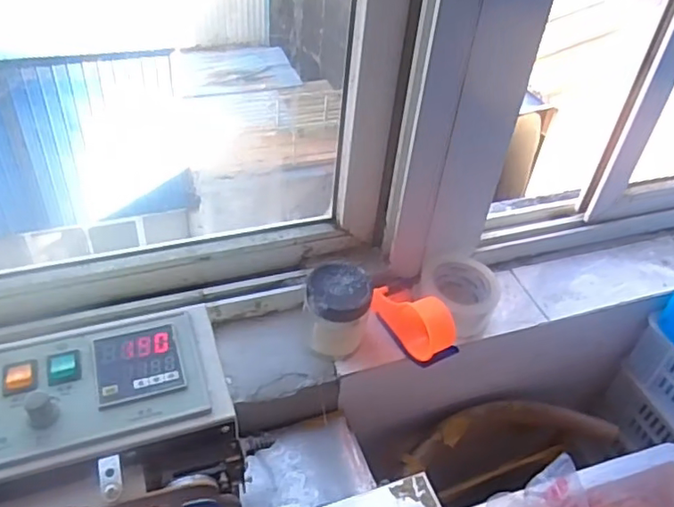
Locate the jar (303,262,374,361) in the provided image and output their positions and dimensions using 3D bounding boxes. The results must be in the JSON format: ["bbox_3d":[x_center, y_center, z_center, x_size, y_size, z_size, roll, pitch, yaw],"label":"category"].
[{"bbox_3d":[-0.001,0.079,0.768,0.081,0.107,0.078,3,43,-3],"label":"jar"}]

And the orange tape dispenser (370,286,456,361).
[{"bbox_3d":[0.106,0.081,0.792,0.068,0.081,0.129,-24,50,-29],"label":"orange tape dispenser"}]

